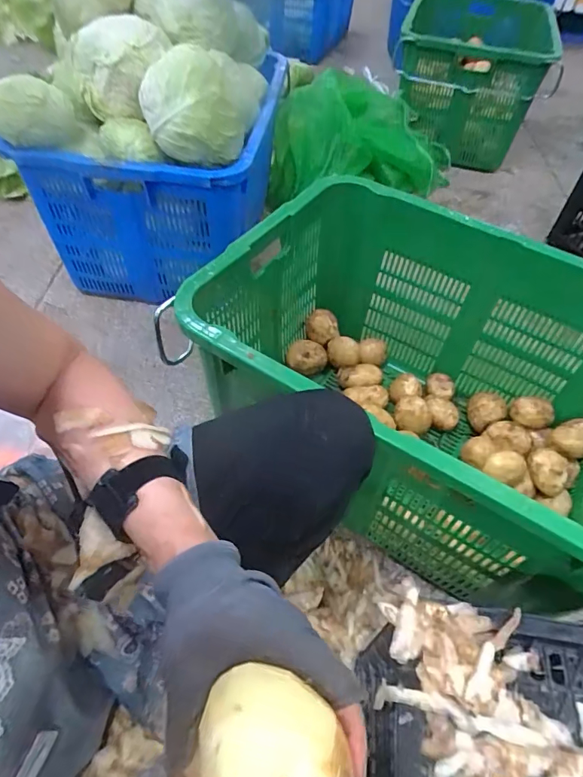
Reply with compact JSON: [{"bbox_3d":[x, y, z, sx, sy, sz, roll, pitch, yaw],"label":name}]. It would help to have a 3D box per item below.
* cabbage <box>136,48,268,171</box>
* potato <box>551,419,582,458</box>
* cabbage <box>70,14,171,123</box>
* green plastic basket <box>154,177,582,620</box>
[{"bbox_3d":[-0.155,-0.485,0.826,0.180,0.126,0.158,21,53,13],"label":"cabbage"},{"bbox_3d":[0.503,0.088,0.837,0.082,0.047,0.068,-24,42,0],"label":"potato"},{"bbox_3d":[-0.295,-0.580,0.842,0.121,0.120,0.145,16,52,8],"label":"cabbage"},{"bbox_3d":[0.218,0.004,0.768,0.667,0.366,0.490,30,56,19],"label":"green plastic basket"}]

